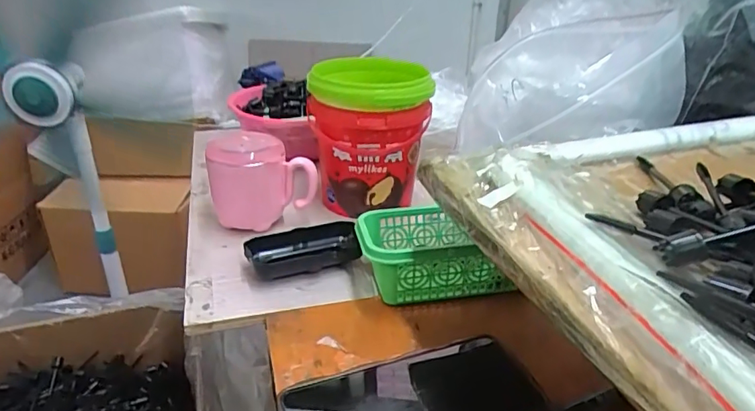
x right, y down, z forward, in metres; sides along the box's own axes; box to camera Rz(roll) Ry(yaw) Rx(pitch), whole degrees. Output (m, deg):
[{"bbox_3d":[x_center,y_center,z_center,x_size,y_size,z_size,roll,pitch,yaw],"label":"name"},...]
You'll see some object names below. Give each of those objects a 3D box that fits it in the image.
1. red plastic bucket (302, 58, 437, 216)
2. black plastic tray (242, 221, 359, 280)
[{"bbox_3d":[-0.007,-0.079,0.595,0.129,0.147,0.136,-1,27,-5],"label":"red plastic bucket"},{"bbox_3d":[-0.070,0.040,0.499,0.107,0.028,0.047,-7,28,-17],"label":"black plastic tray"}]

